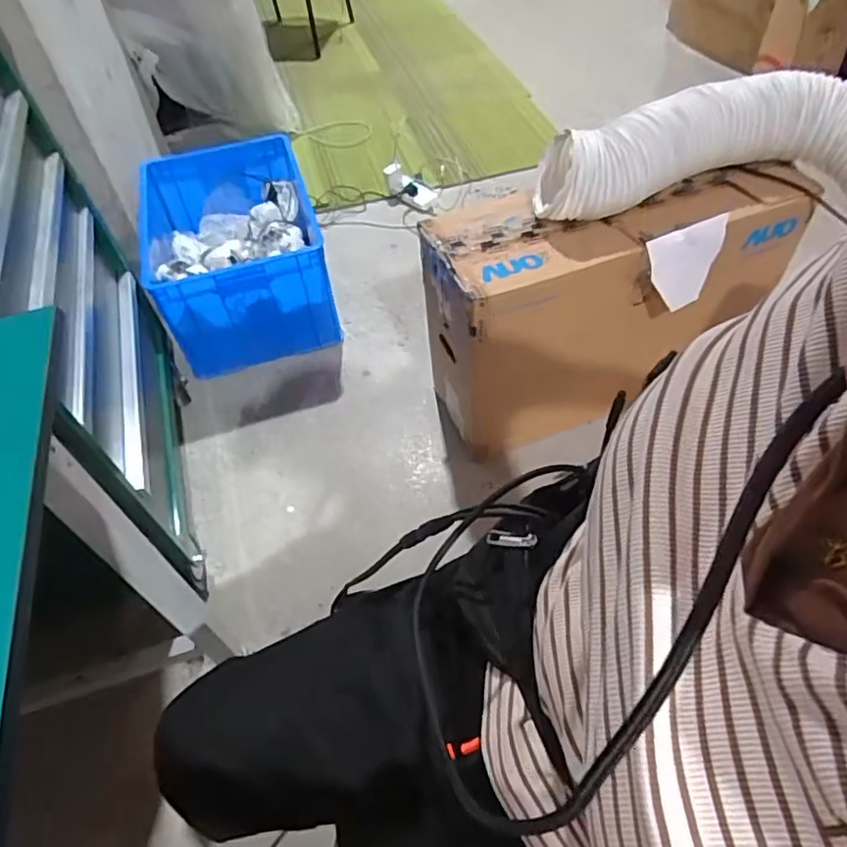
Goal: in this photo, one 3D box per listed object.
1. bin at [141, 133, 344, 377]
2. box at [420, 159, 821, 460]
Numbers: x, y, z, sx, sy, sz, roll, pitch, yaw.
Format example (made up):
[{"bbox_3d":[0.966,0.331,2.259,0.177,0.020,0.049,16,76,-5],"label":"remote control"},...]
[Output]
[{"bbox_3d":[-0.489,-0.442,1.579,0.458,0.292,0.562,-19,52,-9],"label":"bin"},{"bbox_3d":[0.369,-0.234,1.239,0.678,0.457,0.247,-15,52,-7],"label":"box"}]

